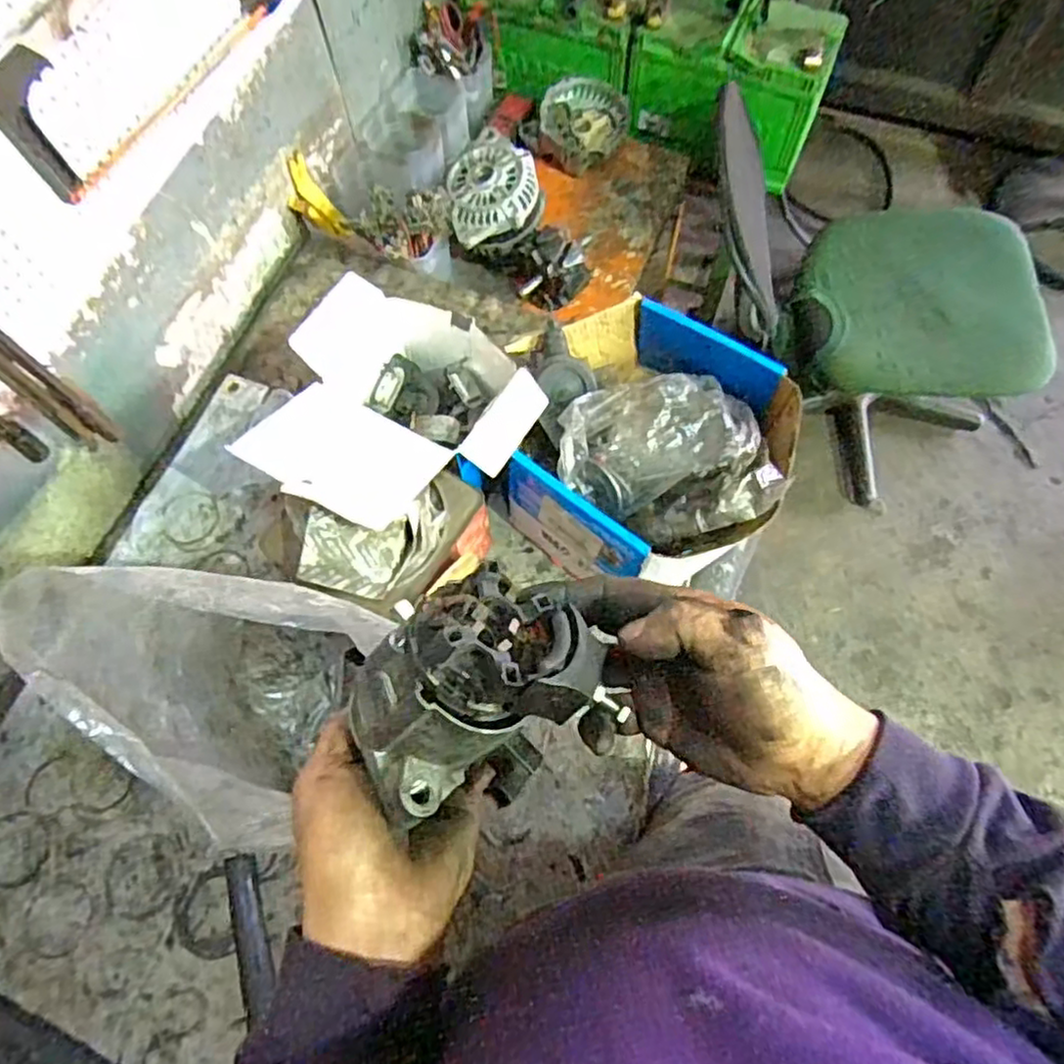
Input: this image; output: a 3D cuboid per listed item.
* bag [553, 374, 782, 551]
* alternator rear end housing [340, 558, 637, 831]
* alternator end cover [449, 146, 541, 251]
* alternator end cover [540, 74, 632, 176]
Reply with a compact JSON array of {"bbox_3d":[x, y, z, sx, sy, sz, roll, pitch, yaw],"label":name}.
[{"bbox_3d":[0.137,-0.074,0.764,0.209,0.122,0.188,-8,68,-1],"label":"bag"},{"bbox_3d":[-0.028,0.072,0.338,0.122,0.070,0.094,-24,69,-8],"label":"alternator rear end housing"},{"bbox_3d":[-0.055,-0.487,1.010,0.127,0.045,0.143,-10,68,-2],"label":"alternator end cover"},{"bbox_3d":[0.078,-0.666,1.169,0.135,0.041,0.144,32,87,1],"label":"alternator end cover"}]

